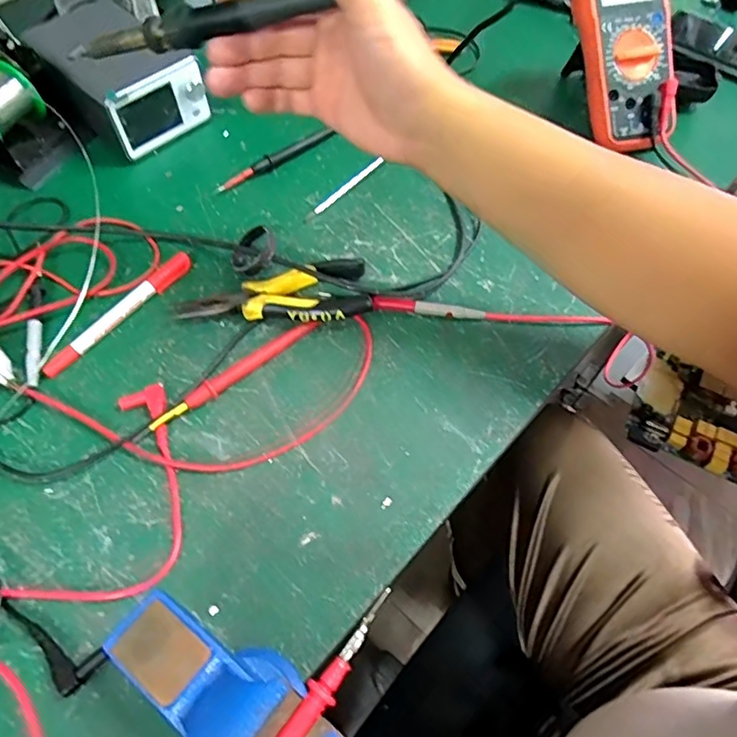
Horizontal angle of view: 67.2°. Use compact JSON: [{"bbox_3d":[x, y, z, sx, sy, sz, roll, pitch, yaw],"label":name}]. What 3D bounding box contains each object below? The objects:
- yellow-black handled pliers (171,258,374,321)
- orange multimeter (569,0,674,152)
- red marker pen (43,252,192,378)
[{"bbox_3d":[-0.076,-0.058,0.434,0.150,0.025,0.062,-5,60,-4],"label":"yellow-black handled pliers"},{"bbox_3d":[0.240,-0.298,0.524,0.080,0.043,0.175,-10,99,-6],"label":"orange multimeter"},{"bbox_3d":[-0.194,-0.045,0.433,0.014,0.010,0.136,35,65,18],"label":"red marker pen"}]

